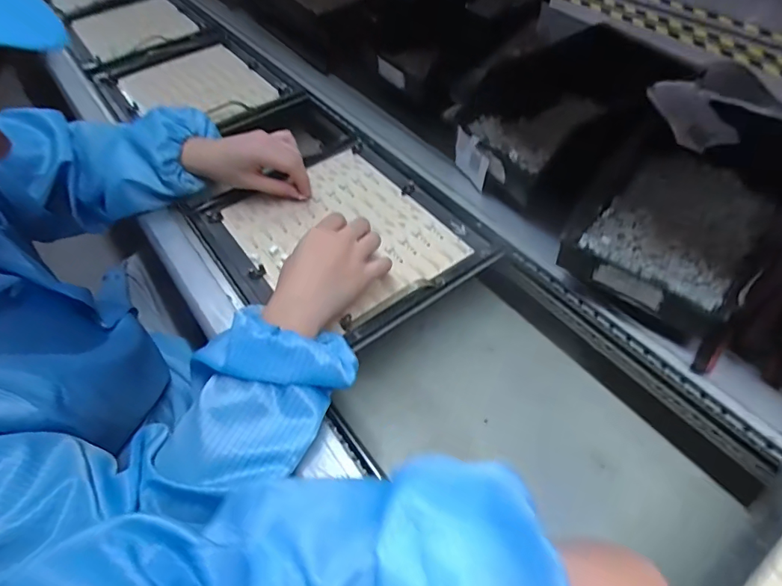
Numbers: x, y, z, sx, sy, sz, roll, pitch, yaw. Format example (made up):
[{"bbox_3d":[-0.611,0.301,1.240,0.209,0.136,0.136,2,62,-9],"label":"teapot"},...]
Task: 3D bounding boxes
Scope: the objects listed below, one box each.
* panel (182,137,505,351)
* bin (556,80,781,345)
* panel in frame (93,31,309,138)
[{"bbox_3d":[-0.070,-0.077,0.584,0.270,0.025,0.312,-31,56,-19],"label":"panel"},{"bbox_3d":[0.283,-0.092,0.464,0.141,0.105,0.219,30,60,24],"label":"bin"},{"bbox_3d":[-0.353,-0.371,0.852,0.253,0.034,0.358,-38,59,-23],"label":"panel in frame"}]

